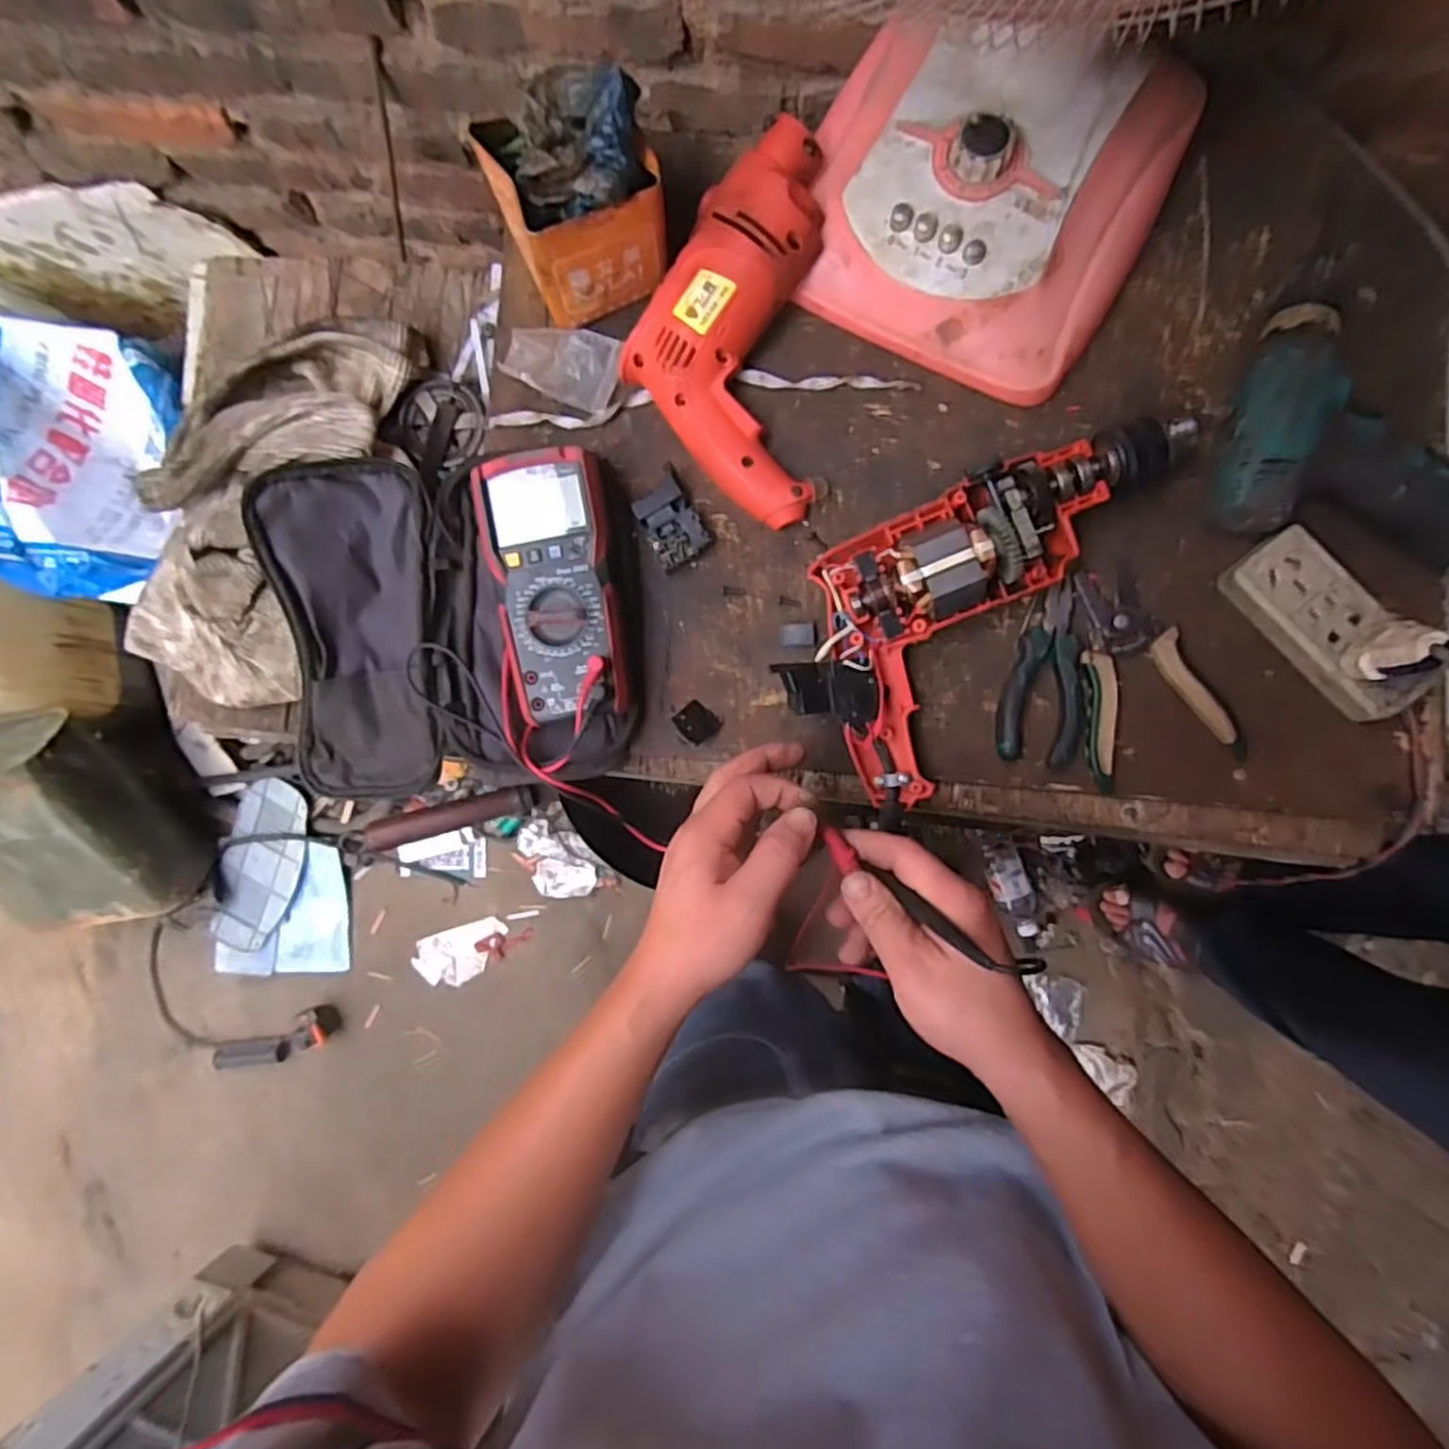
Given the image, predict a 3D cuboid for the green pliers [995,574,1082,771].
[{"bbox_3d":[0.224,-0.037,0.520,0.055,0.016,0.127,10,87,4],"label":"green pliers"}]

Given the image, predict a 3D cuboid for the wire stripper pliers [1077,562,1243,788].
[{"bbox_3d":[0.280,-0.035,0.512,0.096,0.012,0.144,-19,86,2],"label":"wire stripper pliers"}]

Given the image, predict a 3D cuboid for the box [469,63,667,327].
[{"bbox_3d":[-0.097,-0.357,0.515,0.102,0.125,0.097,-23,86,2],"label":"box"}]

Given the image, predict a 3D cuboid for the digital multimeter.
[{"bbox_3d":[-0.118,-0.093,0.531,0.087,0.055,0.182,-9,86,3],"label":"digital multimeter"}]

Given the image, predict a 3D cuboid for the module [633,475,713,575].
[{"bbox_3d":[-0.038,-0.146,0.550,0.040,0.014,0.060,-27,86,2],"label":"module"}]

